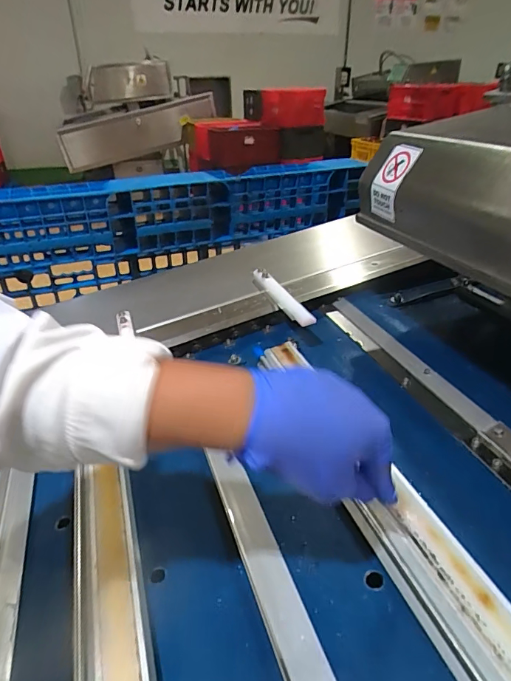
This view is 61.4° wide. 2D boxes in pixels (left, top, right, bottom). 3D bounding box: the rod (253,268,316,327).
[{"bbox_3d":[0.040,-0.066,0.648,0.025,0.022,0.198,-11,32,-16],"label":"rod"}]

